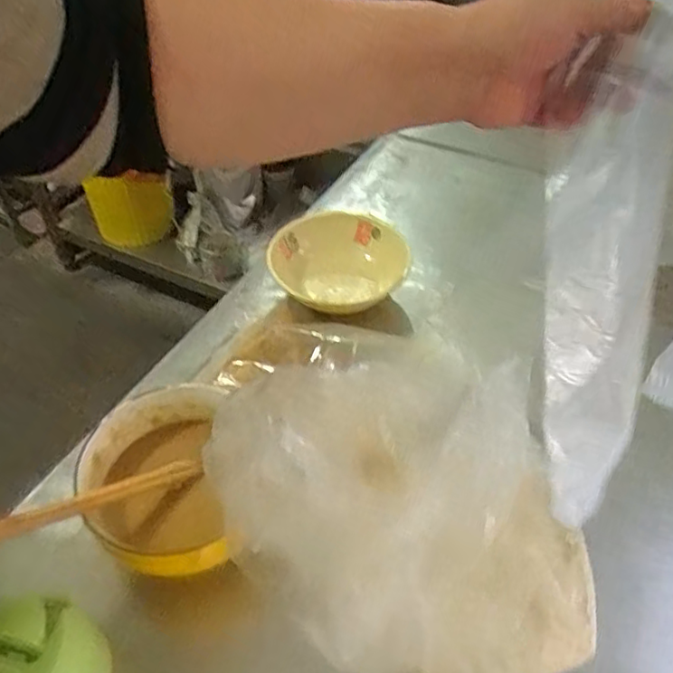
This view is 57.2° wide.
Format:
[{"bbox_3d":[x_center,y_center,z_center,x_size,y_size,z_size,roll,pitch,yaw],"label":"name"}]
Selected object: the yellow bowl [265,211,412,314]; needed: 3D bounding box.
[{"bbox_3d":[0.000,-0.085,0.717,0.150,0.048,0.152,1,46,-1],"label":"yellow bowl"}]

